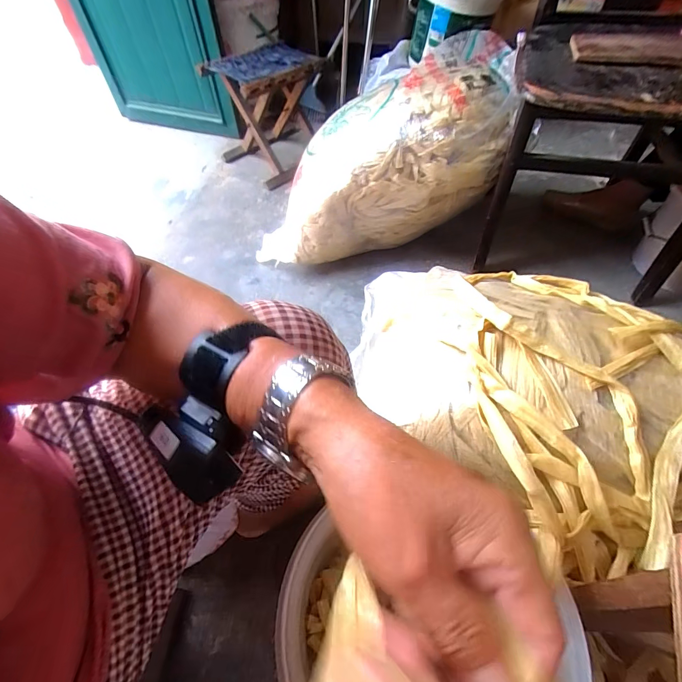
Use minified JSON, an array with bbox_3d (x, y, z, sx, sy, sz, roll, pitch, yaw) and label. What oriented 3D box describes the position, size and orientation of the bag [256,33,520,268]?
[{"bbox_3d":[0.085,-0.430,0.907,0.599,0.346,0.333,-5,52,-1],"label":"bag"}]

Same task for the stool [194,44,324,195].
[{"bbox_3d":[-0.226,-0.749,1.252,0.296,0.291,0.327,-37,60,-23],"label":"stool"}]

